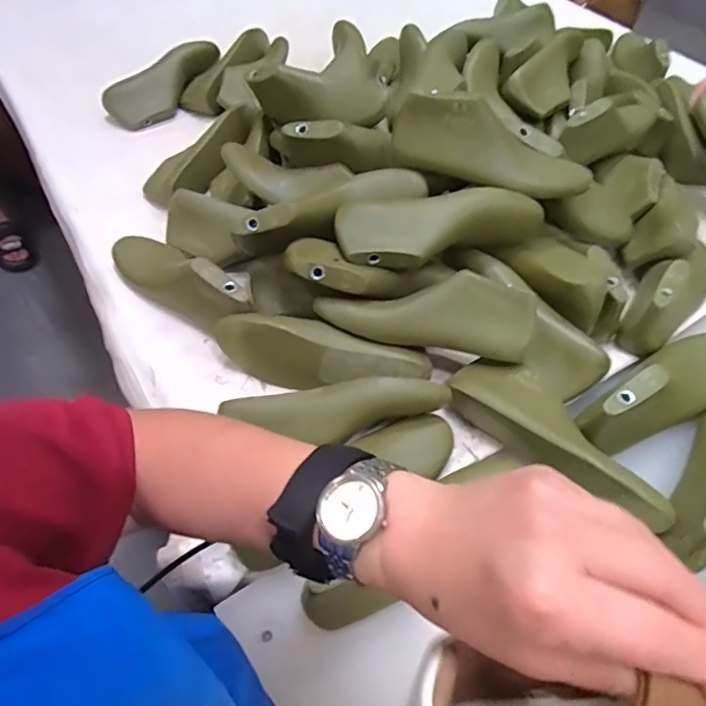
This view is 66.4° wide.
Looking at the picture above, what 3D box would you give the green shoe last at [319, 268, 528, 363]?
[{"bbox_3d":[0.084,-0.048,0.626,0.250,0.069,0.060,6,53,3],"label":"green shoe last"}]

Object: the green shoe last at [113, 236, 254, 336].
[{"bbox_3d":[-0.221,-0.091,0.689,0.230,0.091,0.069,36,60,23],"label":"green shoe last"}]

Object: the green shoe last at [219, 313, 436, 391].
[{"bbox_3d":[-0.037,0.002,0.640,0.258,0.072,0.065,11,54,7],"label":"green shoe last"}]

